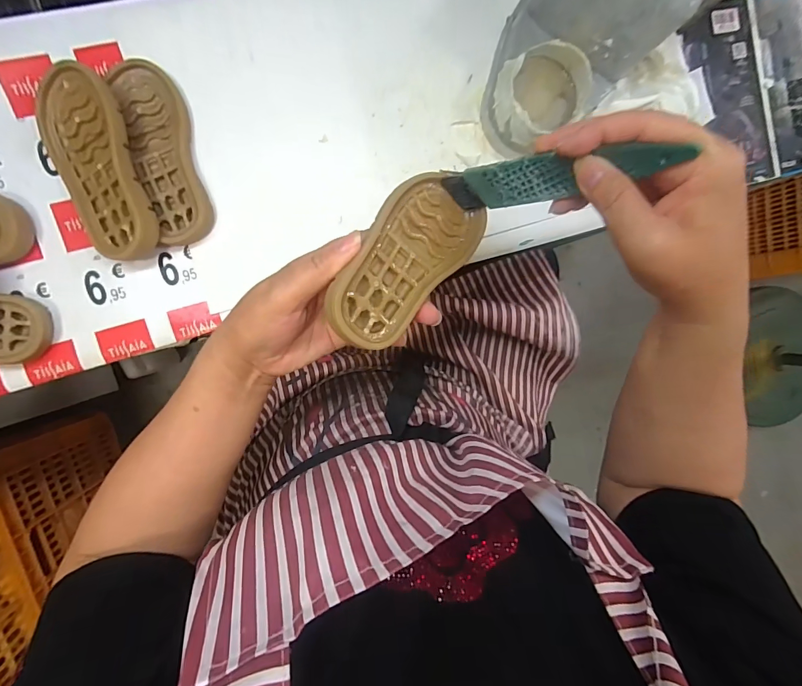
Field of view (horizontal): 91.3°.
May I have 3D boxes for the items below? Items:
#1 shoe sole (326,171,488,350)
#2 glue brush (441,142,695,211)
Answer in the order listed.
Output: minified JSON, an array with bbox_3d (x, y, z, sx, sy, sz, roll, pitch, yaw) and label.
[{"bbox_3d":[0.004,-0.055,0.253,0.062,0.019,0.131,39,68,-7],"label":"shoe sole"},{"bbox_3d":[0.086,-0.097,0.233,0.007,0.137,0.028,-49,128,-29],"label":"glue brush"}]

